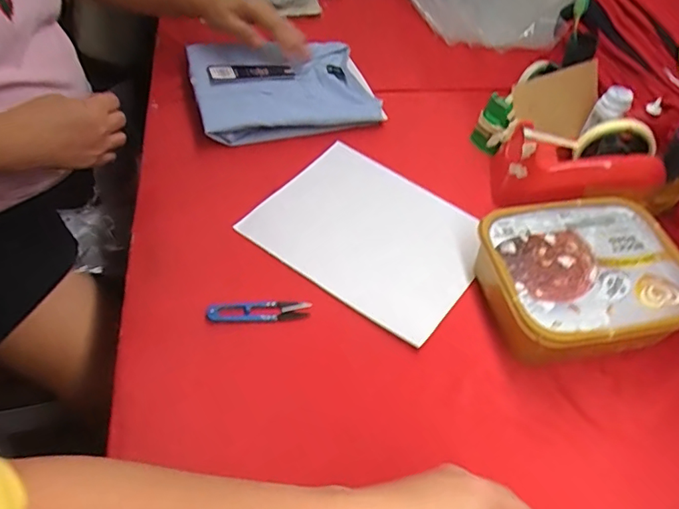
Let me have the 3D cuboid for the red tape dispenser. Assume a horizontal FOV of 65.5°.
[{"bbox_3d":[0.285,-0.118,0.639,0.191,0.084,0.081,-2,49,13],"label":"red tape dispenser"}]

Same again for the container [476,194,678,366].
[{"bbox_3d":[0.246,0.028,0.558,0.211,0.076,0.171,-6,51,-13],"label":"container"}]

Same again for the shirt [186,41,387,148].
[{"bbox_3d":[-0.084,-0.250,0.764,0.248,0.050,0.187,-10,53,-19],"label":"shirt"}]

